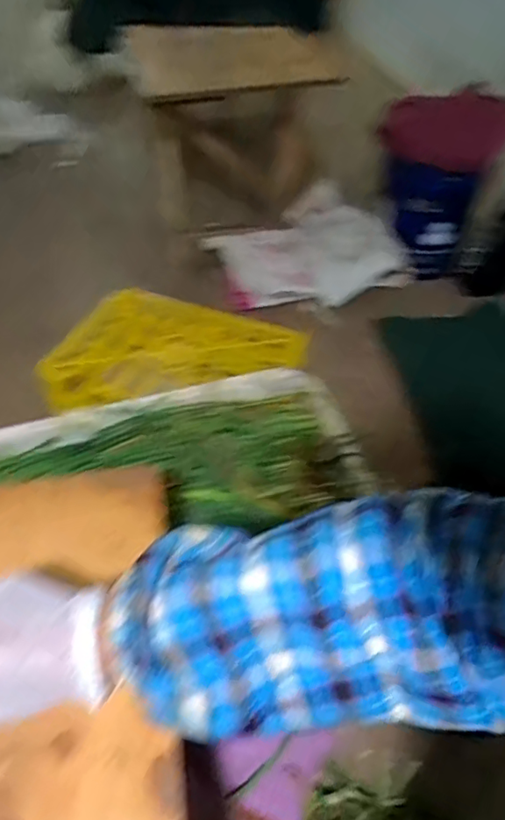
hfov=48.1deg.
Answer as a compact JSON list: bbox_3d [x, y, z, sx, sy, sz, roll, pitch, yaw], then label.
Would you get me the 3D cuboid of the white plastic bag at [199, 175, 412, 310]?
[{"bbox_3d":[0.155,-0.453,1.643,0.570,0.318,0.202,-5,47,-2],"label":"white plastic bag"}]

